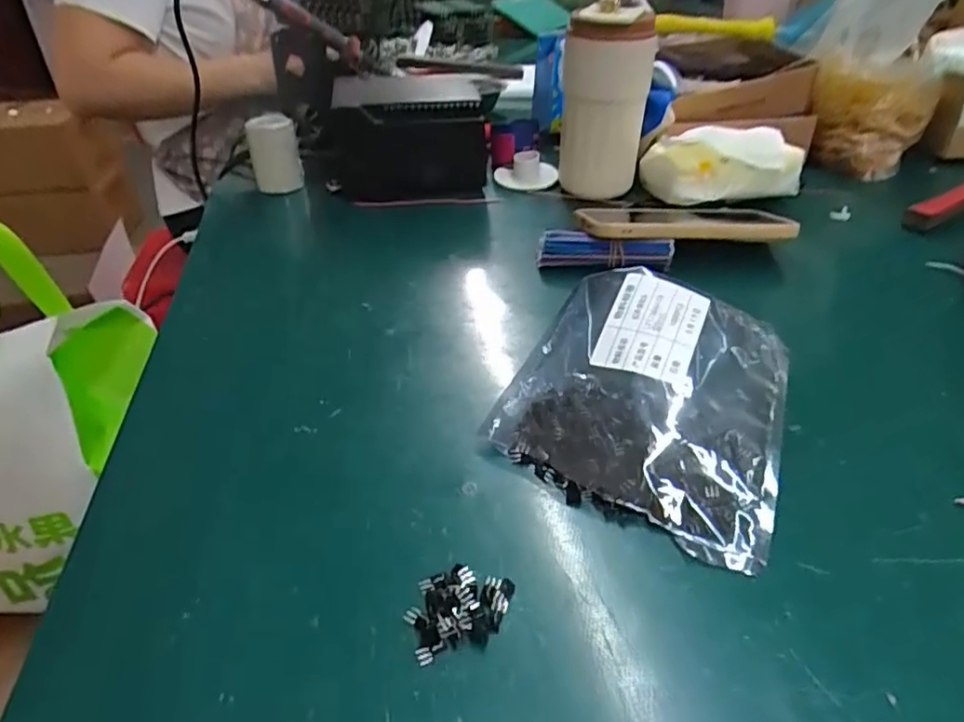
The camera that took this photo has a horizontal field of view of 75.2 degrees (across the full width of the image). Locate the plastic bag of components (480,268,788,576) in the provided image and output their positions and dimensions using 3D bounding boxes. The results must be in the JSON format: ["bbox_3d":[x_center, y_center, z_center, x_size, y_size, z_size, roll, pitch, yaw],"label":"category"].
[{"bbox_3d":[0.085,0.013,0.334,0.143,0.054,0.155,12,37,20],"label":"plastic bag of components"}]

